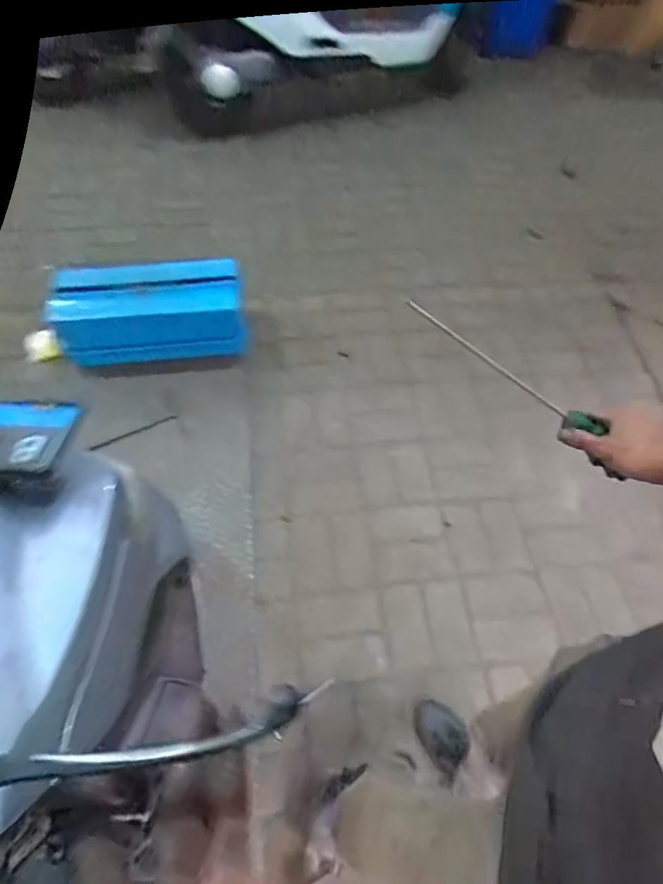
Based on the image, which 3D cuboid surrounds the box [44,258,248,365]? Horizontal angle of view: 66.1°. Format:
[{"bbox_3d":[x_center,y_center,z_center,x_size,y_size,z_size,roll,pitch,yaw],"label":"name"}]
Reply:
[{"bbox_3d":[-0.553,-0.369,1.550,0.526,0.272,0.179,-3,57,-7],"label":"box"}]

